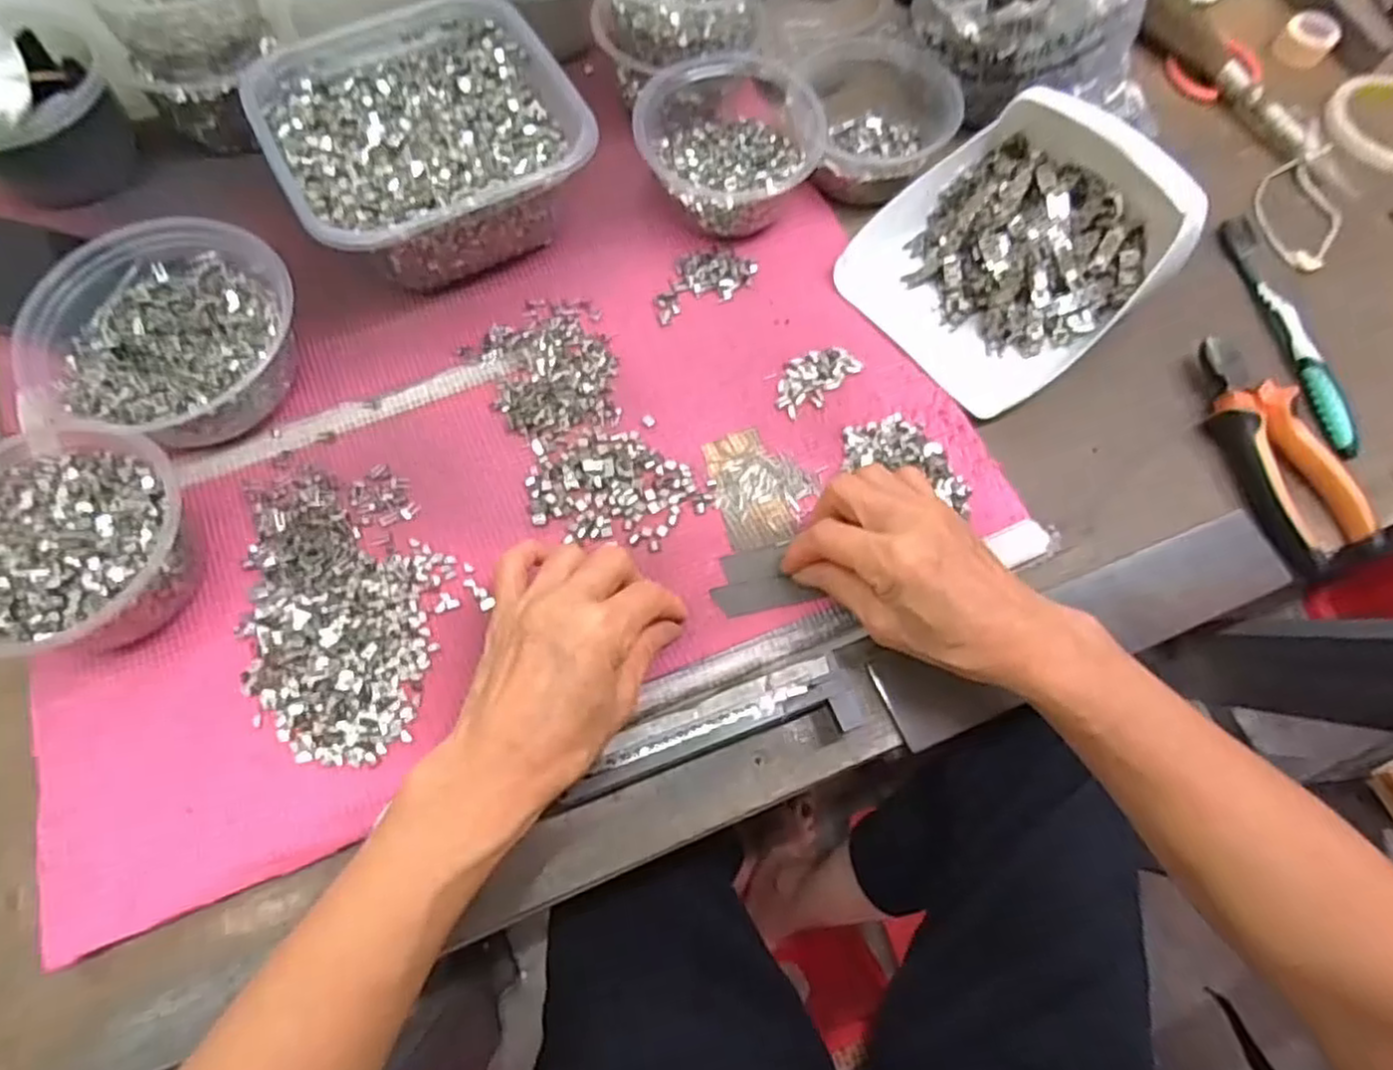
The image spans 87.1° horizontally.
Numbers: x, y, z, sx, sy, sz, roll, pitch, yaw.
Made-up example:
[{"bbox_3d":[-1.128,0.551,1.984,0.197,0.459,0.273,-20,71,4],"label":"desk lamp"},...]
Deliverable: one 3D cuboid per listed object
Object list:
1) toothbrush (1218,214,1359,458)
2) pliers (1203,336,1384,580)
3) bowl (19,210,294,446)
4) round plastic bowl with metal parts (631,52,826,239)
[{"bbox_3d":[0.390,-0.137,0.482,0.013,0.020,0.184,-5,69,-5],"label":"toothbrush"},{"bbox_3d":[0.348,-0.051,0.442,0.053,0.025,0.151,-12,70,-7],"label":"pliers"},{"bbox_3d":[-0.289,-0.106,0.414,0.123,0.057,0.130,1,69,-2],"label":"bowl"},{"bbox_3d":[0.022,-0.257,0.484,0.113,0.061,0.113,1,69,-2],"label":"round plastic bowl with metal parts"}]

